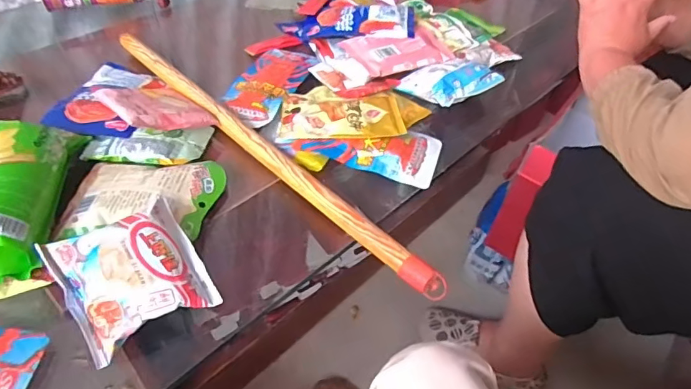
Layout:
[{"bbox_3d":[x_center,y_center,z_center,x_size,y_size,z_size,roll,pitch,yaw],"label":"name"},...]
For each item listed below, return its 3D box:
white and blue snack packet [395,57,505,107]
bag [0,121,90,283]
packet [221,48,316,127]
[{"bbox_3d":[0.153,-0.168,0.689,0.125,0.033,0.085,-27,52,-27],"label":"white and blue snack packet"},{"bbox_3d":[-0.331,-0.010,0.474,0.088,0.053,0.188,-9,46,-11],"label":"bag"},{"bbox_3d":[-0.111,-0.161,0.687,0.097,0.017,0.189,12,46,9],"label":"packet"}]

